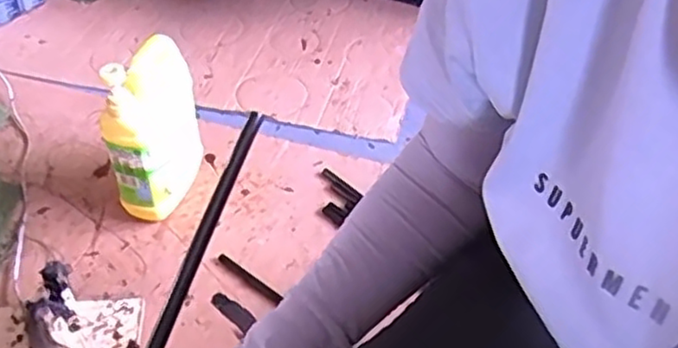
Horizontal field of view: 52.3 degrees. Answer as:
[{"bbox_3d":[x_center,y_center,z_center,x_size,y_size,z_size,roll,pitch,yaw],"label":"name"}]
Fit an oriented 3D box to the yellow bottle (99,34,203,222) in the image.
[{"bbox_3d":[-0.238,-0.056,0.908,0.072,0.235,0.145,10,44,9],"label":"yellow bottle"}]

